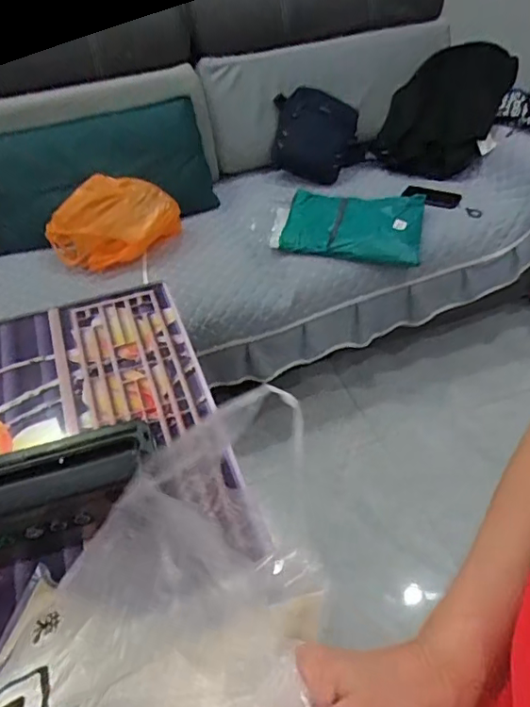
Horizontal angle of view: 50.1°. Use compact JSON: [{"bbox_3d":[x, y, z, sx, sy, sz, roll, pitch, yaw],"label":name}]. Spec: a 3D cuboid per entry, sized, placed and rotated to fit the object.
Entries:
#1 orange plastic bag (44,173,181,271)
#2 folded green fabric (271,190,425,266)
[{"bbox_3d":[-0.357,-0.303,1.328,0.303,0.188,0.115,-12,46,-9],"label":"orange plastic bag"},{"bbox_3d":[0.218,-0.327,1.432,0.409,0.042,0.204,3,66,-9],"label":"folded green fabric"}]

